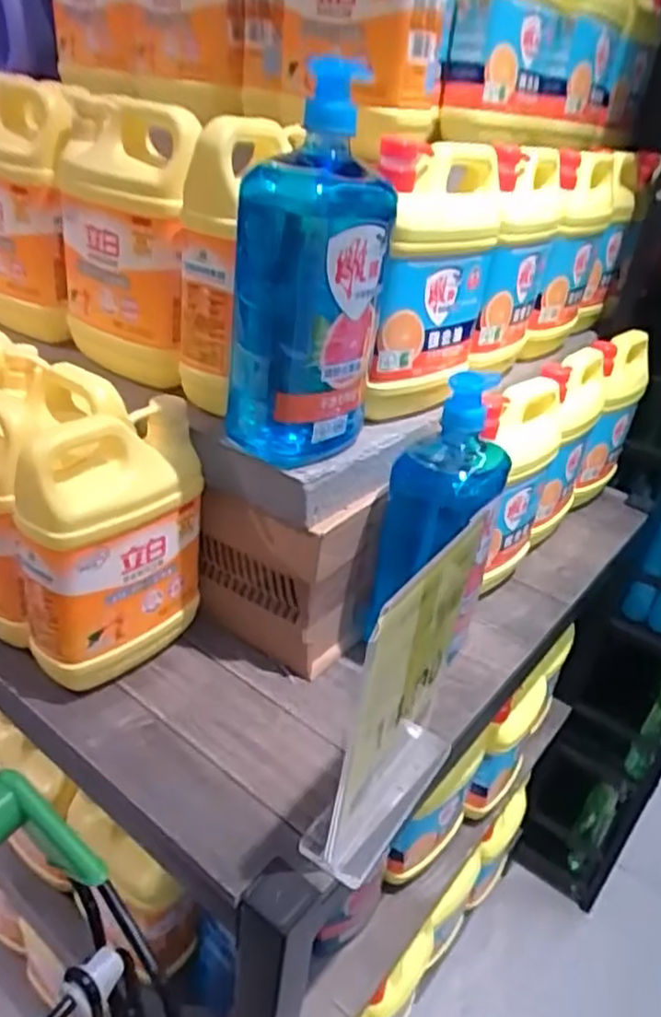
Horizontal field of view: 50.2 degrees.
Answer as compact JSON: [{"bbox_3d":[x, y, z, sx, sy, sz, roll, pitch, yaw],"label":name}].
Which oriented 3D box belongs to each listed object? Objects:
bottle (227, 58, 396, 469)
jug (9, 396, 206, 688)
[{"bbox_3d":[-0.016,-0.157,0.499,0.108,0.256,0.070,4,28,-3],"label":"bottle"},{"bbox_3d":[-0.174,0.027,0.570,0.078,0.206,0.137,18,30,23],"label":"jug"}]

